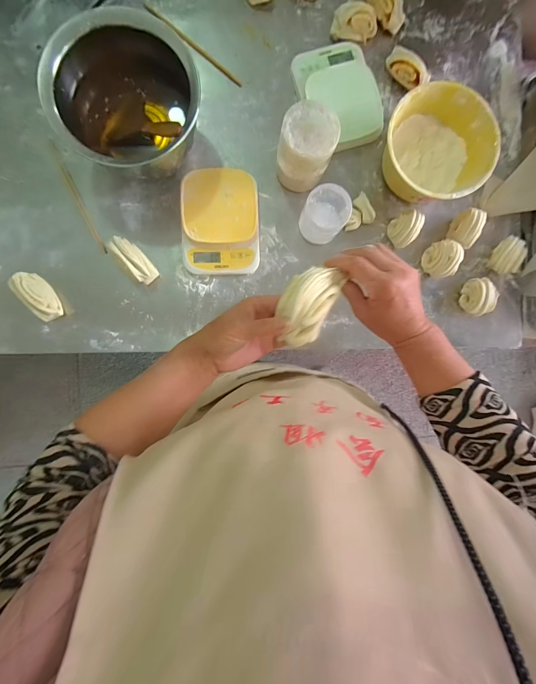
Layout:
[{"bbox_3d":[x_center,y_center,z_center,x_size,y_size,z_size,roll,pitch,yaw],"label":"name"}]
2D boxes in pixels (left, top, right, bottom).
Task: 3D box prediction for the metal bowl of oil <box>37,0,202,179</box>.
[{"bbox_3d":[-0.232,-0.395,0.536,0.226,0.130,0.210,0,92,-3],"label":"metal bowl of oil"}]

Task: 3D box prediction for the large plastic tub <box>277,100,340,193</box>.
[{"bbox_3d":[0.066,-0.348,0.566,0.098,0.123,0.103,0,91,-4],"label":"large plastic tub"}]

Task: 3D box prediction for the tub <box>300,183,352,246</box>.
[{"bbox_3d":[0.106,-0.241,0.594,0.081,0.083,0.086,0,92,-3],"label":"tub"}]

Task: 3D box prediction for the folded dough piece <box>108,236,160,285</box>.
[{"bbox_3d":[-0.253,-0.154,0.581,0.041,0.055,0.099,-40,94,-1],"label":"folded dough piece"}]

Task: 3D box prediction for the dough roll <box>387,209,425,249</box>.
[{"bbox_3d":[0.272,-0.225,0.617,0.054,0.064,0.053,0,92,-3],"label":"dough roll"}]

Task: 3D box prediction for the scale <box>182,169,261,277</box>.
[{"bbox_3d":[-0.091,-0.231,0.600,0.145,0.034,0.192,-1,92,-3],"label":"scale"}]

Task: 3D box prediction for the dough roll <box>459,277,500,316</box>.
[{"bbox_3d":[0.429,-0.091,0.629,0.053,0.053,0.073,18,91,-3],"label":"dough roll"}]

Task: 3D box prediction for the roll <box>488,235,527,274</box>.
[{"bbox_3d":[0.494,-0.178,0.636,0.057,0.053,0.072,2,92,-3],"label":"roll"}]

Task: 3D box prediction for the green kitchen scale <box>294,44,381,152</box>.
[{"bbox_3d":[0.132,-0.495,0.611,0.161,0.034,0.191,-17,93,-2],"label":"green kitchen scale"}]

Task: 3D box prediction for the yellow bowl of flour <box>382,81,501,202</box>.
[{"bbox_3d":[0.314,-0.364,0.591,0.194,0.089,0.187,0,92,-3],"label":"yellow bowl of flour"}]

